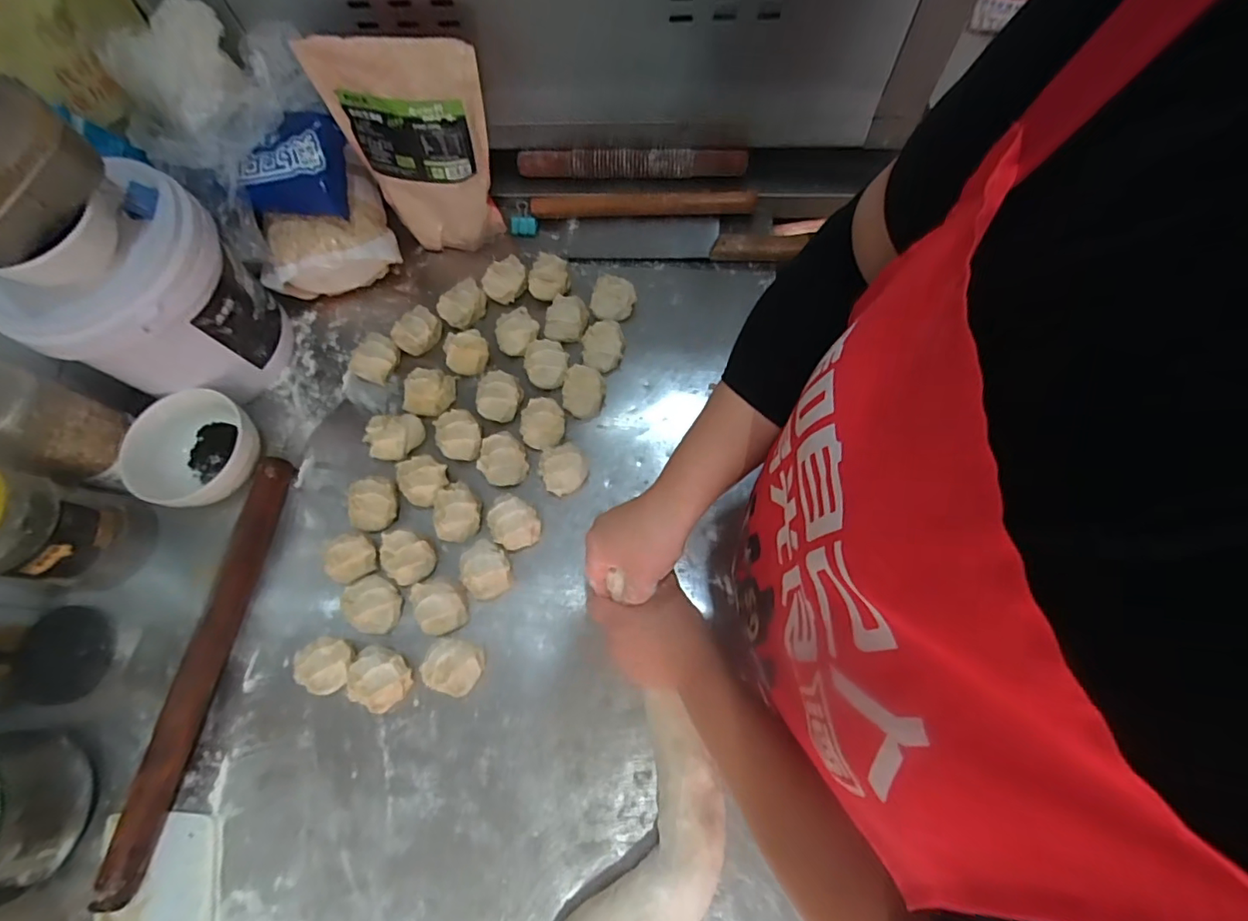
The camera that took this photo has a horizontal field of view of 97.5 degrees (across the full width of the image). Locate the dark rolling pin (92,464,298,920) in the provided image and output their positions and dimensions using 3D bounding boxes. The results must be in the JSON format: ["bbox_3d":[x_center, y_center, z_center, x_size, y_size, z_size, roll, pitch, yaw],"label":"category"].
[{"bbox_3d":[-0.425,0.194,0.555,0.033,0.040,0.413,8,69,6],"label":"dark rolling pin"}]

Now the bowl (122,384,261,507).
[{"bbox_3d":[-0.479,-0.009,0.618,0.118,0.063,0.132,13,70,8],"label":"bowl"}]

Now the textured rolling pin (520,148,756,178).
[{"bbox_3d":[0.011,-0.409,0.759,0.312,0.038,0.030,0,69,3],"label":"textured rolling pin"}]

